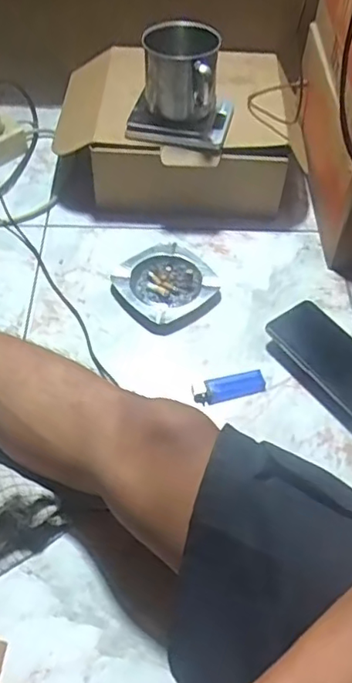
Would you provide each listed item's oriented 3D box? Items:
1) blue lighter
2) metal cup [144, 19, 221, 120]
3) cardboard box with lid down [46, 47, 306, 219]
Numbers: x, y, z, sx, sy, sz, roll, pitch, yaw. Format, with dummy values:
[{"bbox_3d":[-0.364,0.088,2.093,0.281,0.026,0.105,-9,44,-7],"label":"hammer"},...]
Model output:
[{"bbox_3d":[0.060,0.051,0.649,0.079,0.015,0.026,-11,55,-10],"label":"blue lighter"},{"bbox_3d":[0.006,-0.333,0.721,0.089,0.094,0.088,1,53,-1],"label":"metal cup"},{"bbox_3d":[-0.003,-0.314,0.850,0.336,0.124,0.267,4,53,1],"label":"cardboard box with lid down"}]

